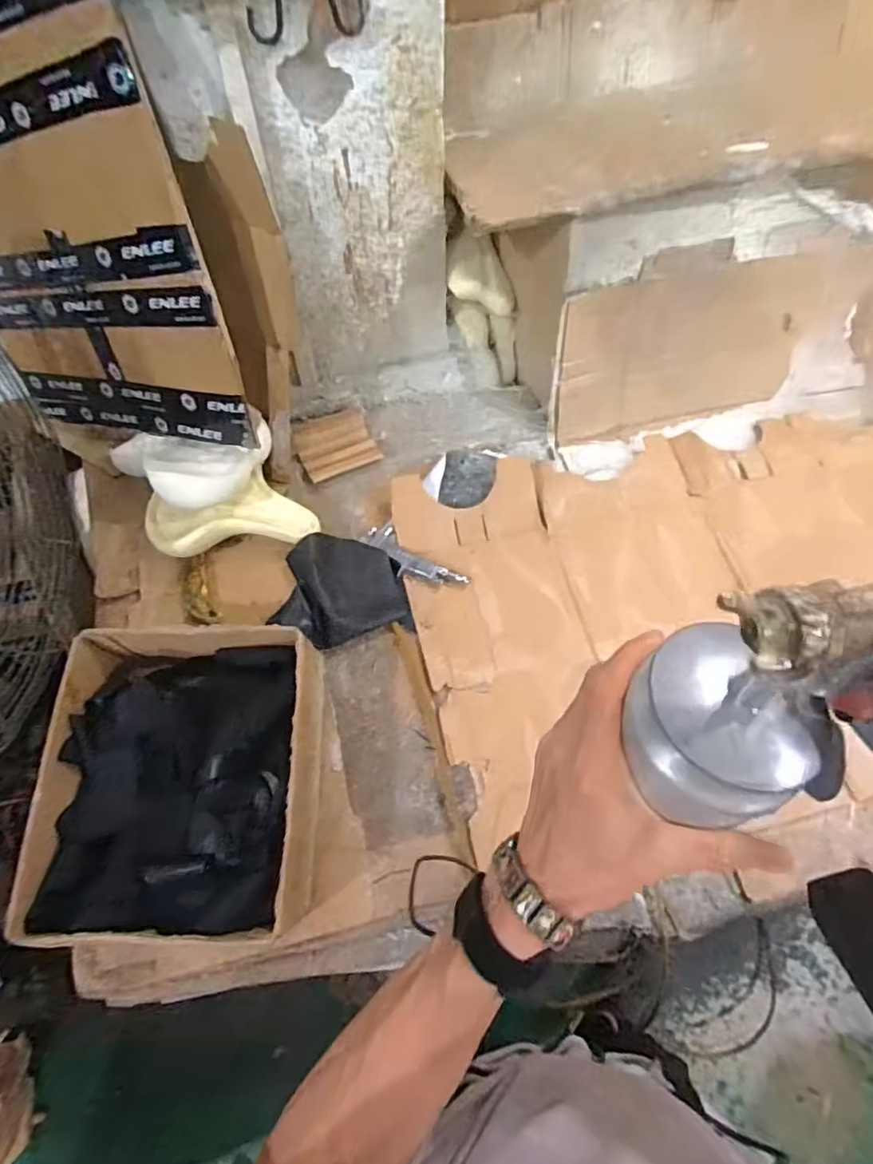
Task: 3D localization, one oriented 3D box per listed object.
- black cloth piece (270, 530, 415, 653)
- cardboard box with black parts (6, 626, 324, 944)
[{"bbox_3d":[-0.136,0.007,0.828,0.178,0.020,0.159,-8,71,-15],"label":"black cloth piece"},{"bbox_3d":[-0.281,0.224,0.672,0.290,0.142,0.327,-1,61,1],"label":"cardboard box with black parts"}]

